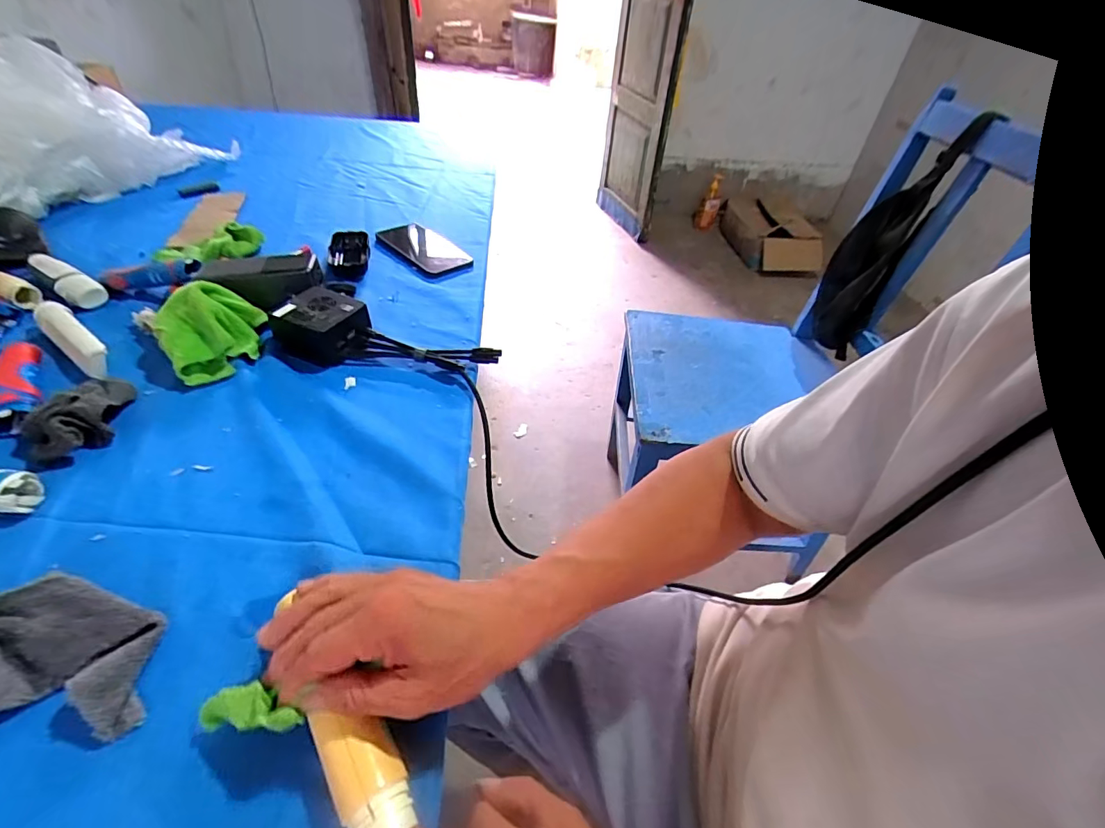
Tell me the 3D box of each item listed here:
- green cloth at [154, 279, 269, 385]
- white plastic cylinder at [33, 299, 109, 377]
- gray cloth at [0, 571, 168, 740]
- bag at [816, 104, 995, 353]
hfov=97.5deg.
[{"bbox_3d":[-0.353,-0.088,0.509,0.099,0.062,0.087,-26,52,-31],"label":"green cloth"},{"bbox_3d":[-0.504,-0.081,0.508,0.155,0.025,0.030,32,48,24],"label":"white plastic cylinder"},{"bbox_3d":[-0.315,0.144,0.300,0.135,0.027,0.087,4,43,-4],"label":"gray cloth"},{"bbox_3d":[0.535,-0.284,0.792,0.091,0.342,0.167,25,46,20],"label":"bag"}]

